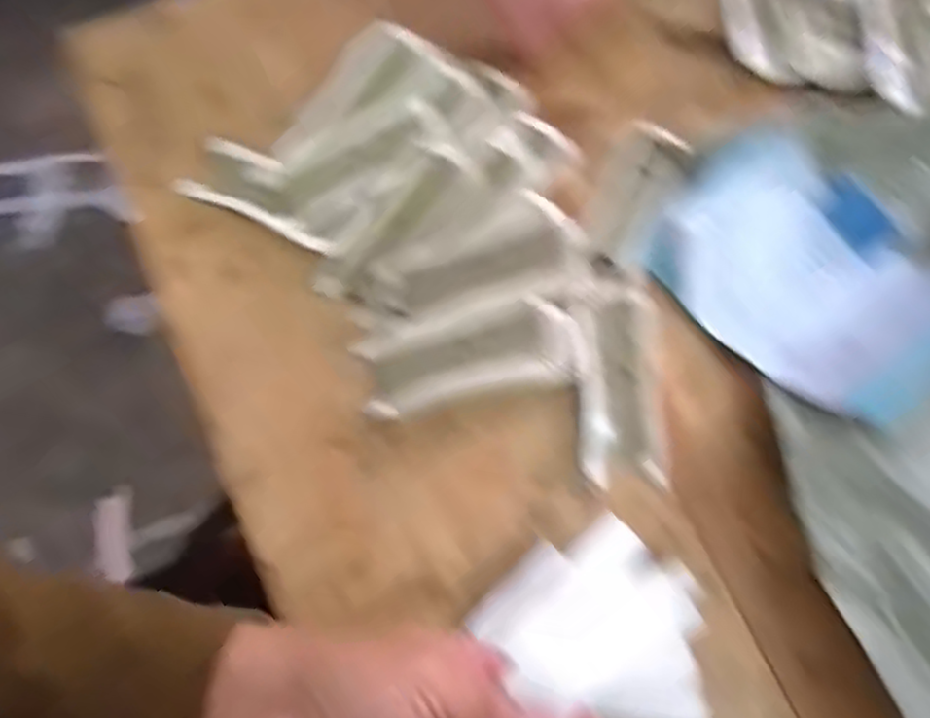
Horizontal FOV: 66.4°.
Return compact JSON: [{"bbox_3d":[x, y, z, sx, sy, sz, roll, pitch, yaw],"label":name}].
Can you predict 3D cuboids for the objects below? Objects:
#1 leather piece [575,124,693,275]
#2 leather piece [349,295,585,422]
[{"bbox_3d":[0.111,-0.106,0.461,0.050,0.011,0.097,27,73,7],"label":"leather piece"},{"bbox_3d":[0.004,-0.002,0.424,0.131,0.026,0.050,-10,73,-5],"label":"leather piece"}]

